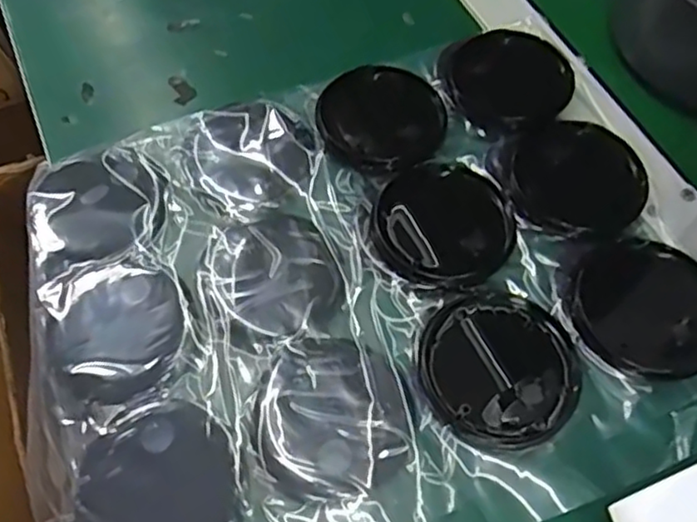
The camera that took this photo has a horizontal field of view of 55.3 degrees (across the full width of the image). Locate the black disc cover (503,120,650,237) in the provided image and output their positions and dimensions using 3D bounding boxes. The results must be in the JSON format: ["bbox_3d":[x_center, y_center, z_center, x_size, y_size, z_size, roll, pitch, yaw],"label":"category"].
[{"bbox_3d":[0.130,-0.050,0.380,0.075,0.009,0.072,14,60,10],"label":"black disc cover"}]

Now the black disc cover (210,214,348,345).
[{"bbox_3d":[-0.038,0.007,0.352,0.061,0.006,0.073,-20,60,-10],"label":"black disc cover"}]

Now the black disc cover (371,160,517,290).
[{"bbox_3d":[0.052,-0.023,0.364,0.076,0.010,0.078,-12,59,-5],"label":"black disc cover"}]

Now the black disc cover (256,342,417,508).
[{"bbox_3d":[-0.007,0.073,0.315,0.072,0.007,0.076,-18,60,-9],"label":"black disc cover"}]

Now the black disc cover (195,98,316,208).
[{"bbox_3d":[-0.055,-0.065,0.390,0.065,0.010,0.070,-29,62,-15],"label":"black disc cover"}]

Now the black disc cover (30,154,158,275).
[{"bbox_3d":[-0.143,-0.028,0.370,0.068,0.009,0.064,-15,60,-7],"label":"black disc cover"}]

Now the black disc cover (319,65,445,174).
[{"bbox_3d":[0.021,-0.085,0.400,0.075,0.013,0.075,-11,59,-5],"label":"black disc cover"}]

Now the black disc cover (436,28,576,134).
[{"bbox_3d":[0.099,-0.116,0.417,0.075,0.011,0.079,-19,60,-10],"label":"black disc cover"}]

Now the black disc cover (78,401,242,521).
[{"bbox_3d":[-0.084,0.100,0.299,0.067,0.008,0.071,-38,65,-19],"label":"black disc cover"}]

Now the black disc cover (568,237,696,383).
[{"bbox_3d":[0.153,0.024,0.340,0.071,0.007,0.074,-34,69,-8],"label":"black disc cover"}]

